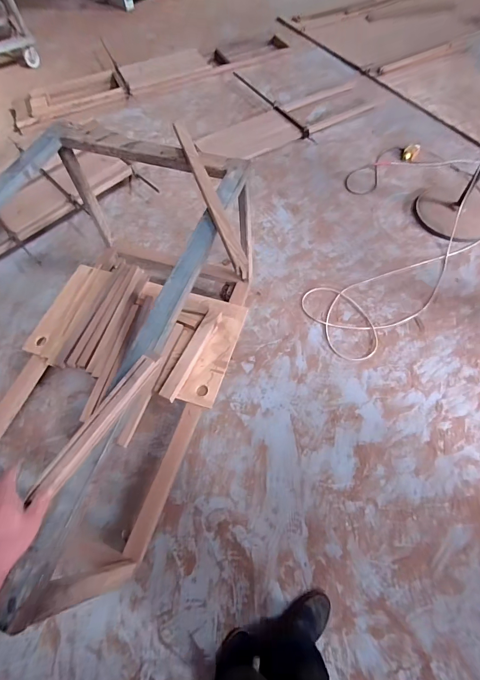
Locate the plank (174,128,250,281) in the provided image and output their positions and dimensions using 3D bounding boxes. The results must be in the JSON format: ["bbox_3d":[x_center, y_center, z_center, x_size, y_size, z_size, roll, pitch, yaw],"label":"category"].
[{"bbox_3d":[-0.090,-0.413,0.920,0.043,0.028,0.622,-19,63,-8],"label":"plank"}]

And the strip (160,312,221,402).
[{"bbox_3d":[-0.182,0.047,1.301,0.065,0.034,0.408,22,65,14],"label":"strip"}]

